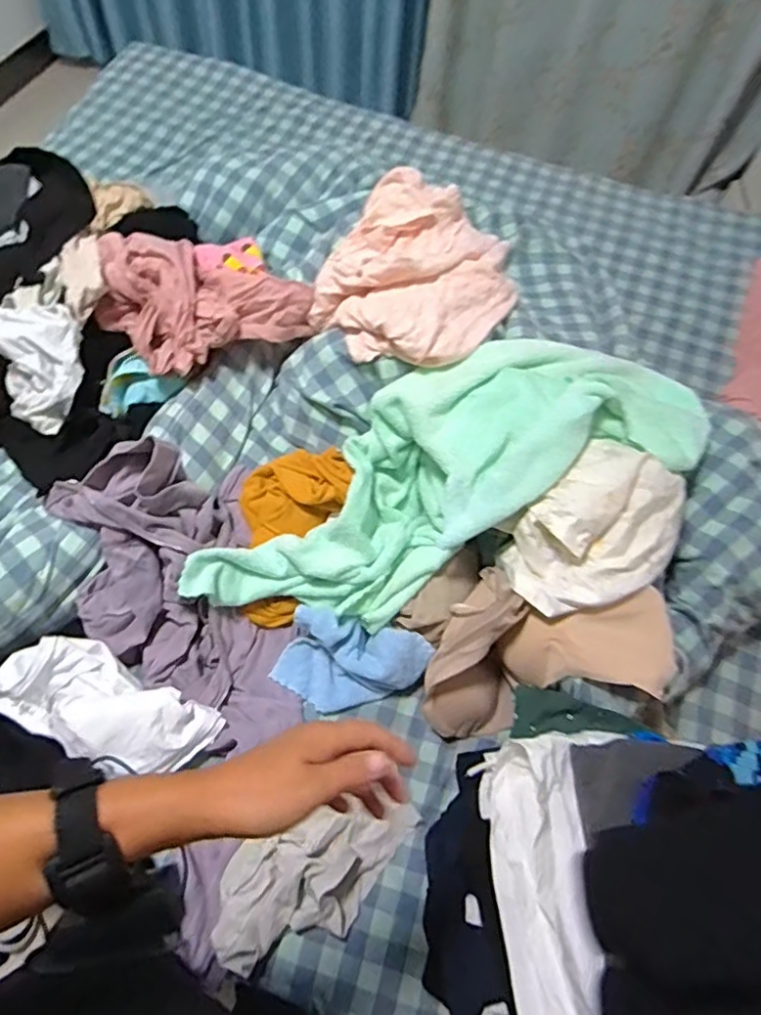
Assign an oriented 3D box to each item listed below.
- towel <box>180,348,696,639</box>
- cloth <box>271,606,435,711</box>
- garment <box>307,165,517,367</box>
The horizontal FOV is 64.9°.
[{"bbox_3d":[0.095,-0.045,0.872,0.751,0.172,0.287,-30,66,3],"label":"towel"},{"bbox_3d":[-0.043,0.226,0.857,0.214,0.086,0.119,11,62,3],"label":"cloth"},{"bbox_3d":[0.056,-0.361,0.927,0.280,0.089,0.311,29,64,12],"label":"garment"}]

